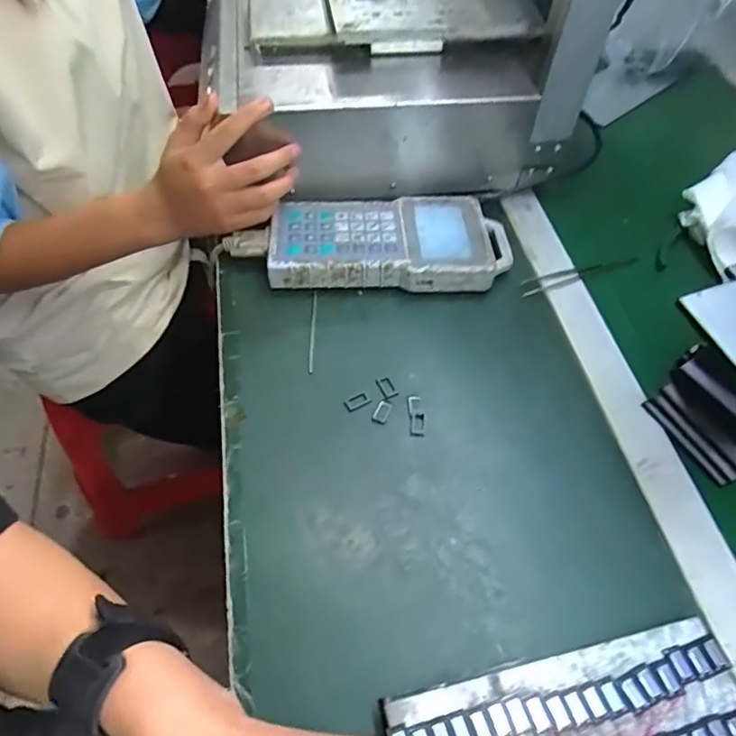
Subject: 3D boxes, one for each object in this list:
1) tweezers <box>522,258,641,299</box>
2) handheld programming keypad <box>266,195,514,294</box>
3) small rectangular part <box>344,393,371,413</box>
[{"bbox_3d":[0.199,-0.090,0.532,0.119,0.008,0.018,-15,57,-13],"label":"tweezers"},{"bbox_3d":[0.022,-0.120,0.530,0.221,0.035,0.111,-1,55,-4],"label":"handheld programming keypad"},{"bbox_3d":[-0.008,0.027,0.450,0.021,0.004,0.011,-23,59,-18],"label":"small rectangular part"}]

